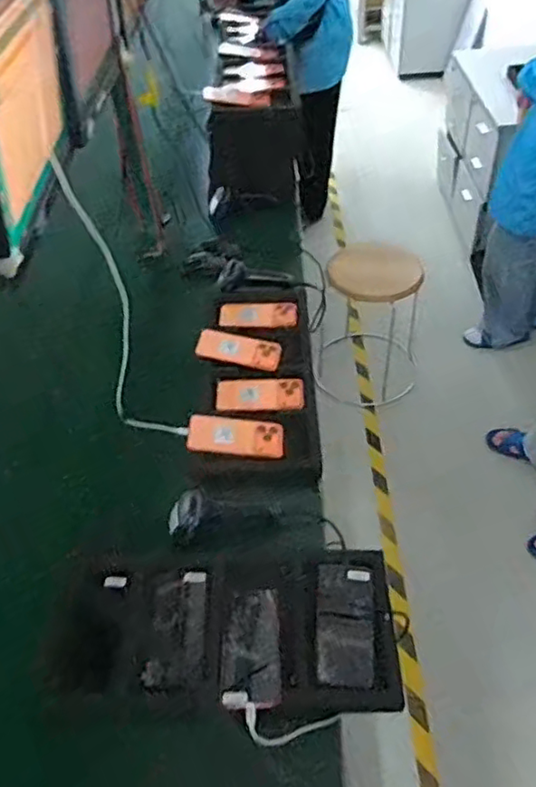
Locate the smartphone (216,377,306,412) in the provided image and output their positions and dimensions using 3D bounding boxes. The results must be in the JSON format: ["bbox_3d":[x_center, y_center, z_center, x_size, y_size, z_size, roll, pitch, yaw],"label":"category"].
[{"bbox_3d":[-0.015,0.002,1.199,0.169,0.009,0.087,-2,47,3],"label":"smartphone"}]

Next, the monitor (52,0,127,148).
[{"bbox_3d":[-0.305,-0.661,1.038,0.045,0.310,0.437,-3,47,2],"label":"monitor"}]

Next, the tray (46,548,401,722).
[{"bbox_3d":[-0.064,0.333,0.859,0.477,0.042,0.231,-2,47,3],"label":"tray"}]

